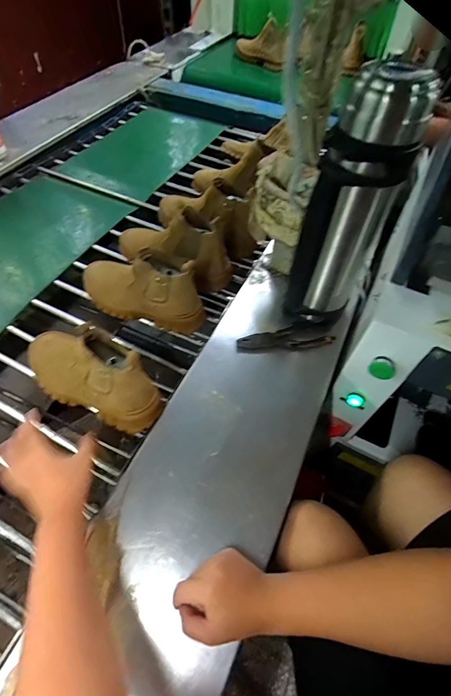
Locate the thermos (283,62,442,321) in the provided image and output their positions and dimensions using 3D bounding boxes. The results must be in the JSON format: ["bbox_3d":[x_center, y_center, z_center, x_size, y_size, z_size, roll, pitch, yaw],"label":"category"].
[{"bbox_3d":[0.180,-0.186,0.512,0.108,0.372,0.097,25,62,13],"label":"thermos"}]

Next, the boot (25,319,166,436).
[{"bbox_3d":[-0.233,0.031,0.550,0.260,0.143,0.097,22,61,12],"label":"boot"}]

